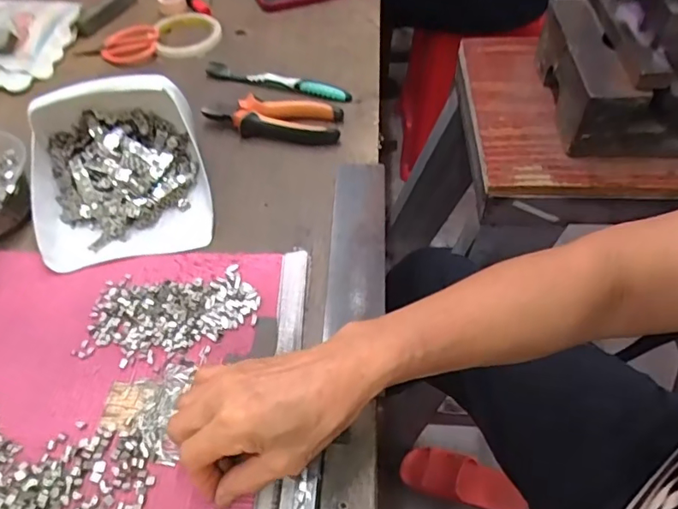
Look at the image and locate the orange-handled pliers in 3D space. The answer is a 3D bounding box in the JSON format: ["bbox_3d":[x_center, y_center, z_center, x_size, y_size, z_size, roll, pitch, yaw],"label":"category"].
[{"bbox_3d":[-0.072,-0.150,0.580,0.148,0.024,0.053,4,52,4],"label":"orange-handled pliers"}]

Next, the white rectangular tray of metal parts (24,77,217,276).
[{"bbox_3d":[-0.210,-0.090,0.493,0.149,0.081,0.176,-14,53,-10],"label":"white rectangular tray of metal parts"}]

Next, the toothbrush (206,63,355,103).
[{"bbox_3d":[-0.074,-0.208,0.630,0.183,0.013,0.016,15,53,13],"label":"toothbrush"}]

